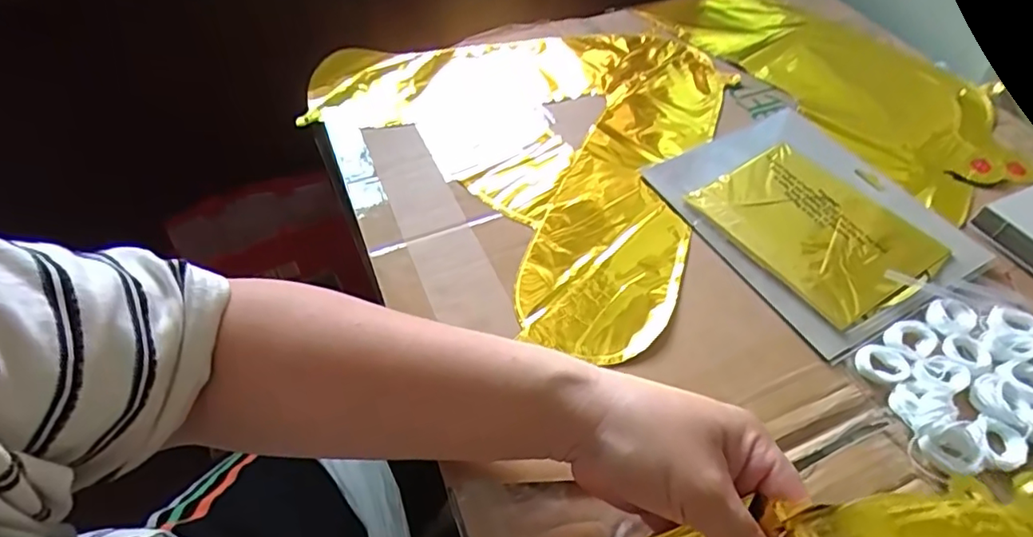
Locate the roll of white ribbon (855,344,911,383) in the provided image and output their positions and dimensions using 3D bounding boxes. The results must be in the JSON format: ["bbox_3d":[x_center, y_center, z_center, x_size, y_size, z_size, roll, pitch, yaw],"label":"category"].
[{"bbox_3d":[0.222,0.058,0.356,0.027,0.007,0.027,0,52,0],"label":"roll of white ribbon"}]

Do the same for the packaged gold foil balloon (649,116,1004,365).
[{"bbox_3d":[0.216,-0.042,0.439,0.166,0.011,0.196,-24,56,-18],"label":"packaged gold foil balloon"}]

